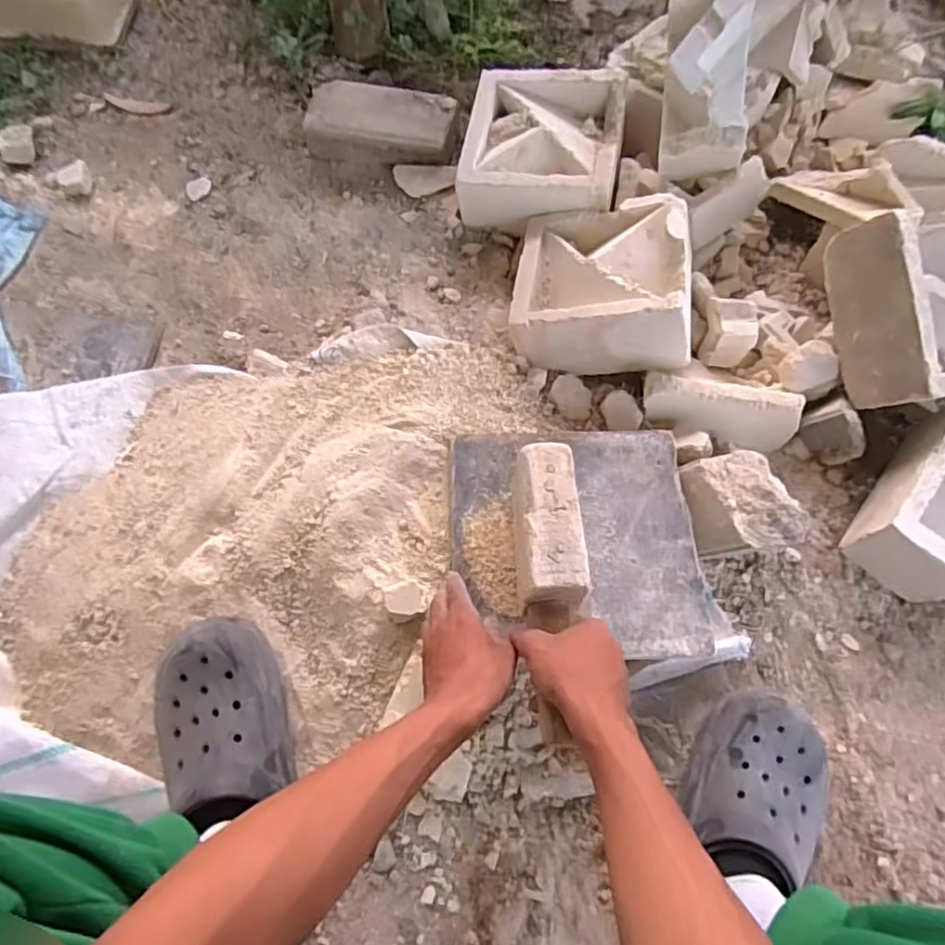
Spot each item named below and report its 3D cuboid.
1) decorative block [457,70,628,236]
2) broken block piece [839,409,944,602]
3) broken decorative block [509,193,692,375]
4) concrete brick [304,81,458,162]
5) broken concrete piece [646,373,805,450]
[{"bbox_3d":[0.093,-0.436,0.875,0.203,0.092,0.204,11,68,4],"label":"decorative block"},{"bbox_3d":[0.515,0.028,0.700,0.102,0.089,0.194,36,72,13],"label":"broken block piece"},{"bbox_3d":[0.162,-0.228,0.800,0.199,0.100,0.200,-1,57,22],"label":"broken decorative block"},{"bbox_3d":[-0.135,-0.506,0.945,0.213,0.065,0.111,12,69,5],"label":"concrete brick"},{"bbox_3d":[0.284,-0.072,0.743,0.175,0.069,0.048,14,69,6],"label":"broken concrete piece"}]

